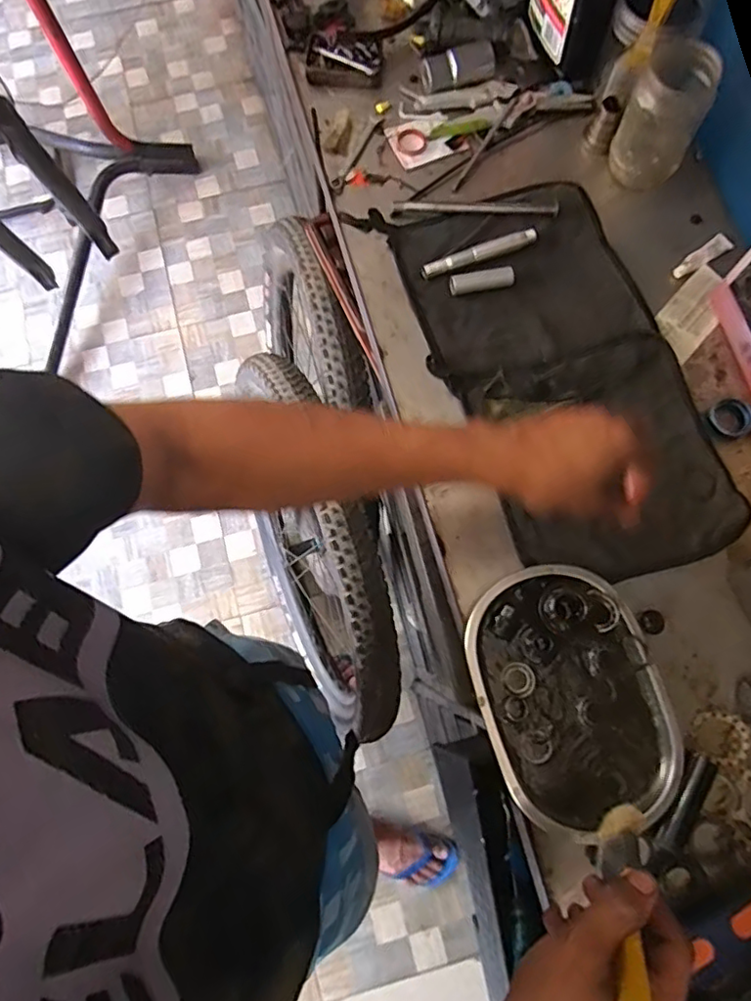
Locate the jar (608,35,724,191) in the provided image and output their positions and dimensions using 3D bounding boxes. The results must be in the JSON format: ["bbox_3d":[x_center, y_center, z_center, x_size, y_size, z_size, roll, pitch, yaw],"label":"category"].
[{"bbox_3d":[0.296,-0.397,0.608,0.077,0.114,0.072,26,77,7],"label":"jar"}]

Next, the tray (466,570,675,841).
[{"bbox_3d":[0.167,0.168,0.512,0.155,0.030,0.219,-19,76,-5],"label":"tray"}]

